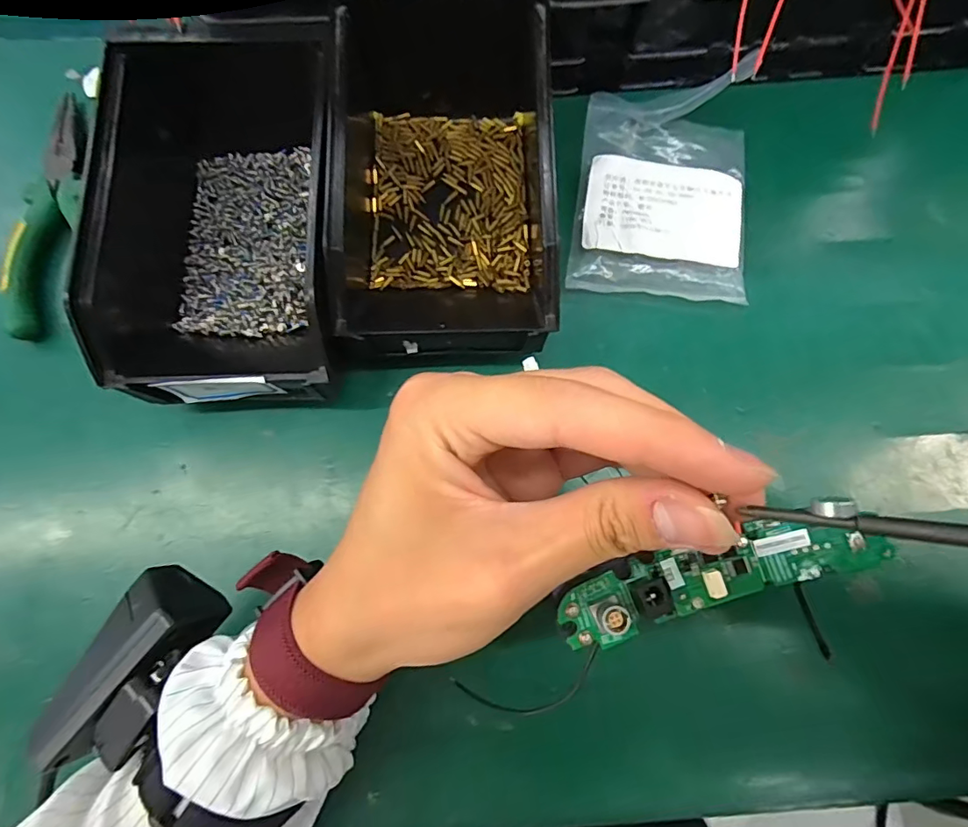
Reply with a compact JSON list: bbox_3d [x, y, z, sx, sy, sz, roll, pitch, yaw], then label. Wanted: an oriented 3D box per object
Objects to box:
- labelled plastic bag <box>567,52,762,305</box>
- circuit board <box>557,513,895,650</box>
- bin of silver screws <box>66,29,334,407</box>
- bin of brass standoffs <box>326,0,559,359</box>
[{"bbox_3d":[0.104,-0.133,0.294,0.096,0.017,0.133,5,79,0],"label":"labelled plastic bag"},{"bbox_3d":[0.081,0.056,0.177,0.110,0.011,0.023,-17,79,3],"label":"circuit board"},{"bbox_3d":[-0.129,-0.095,0.256,0.120,0.074,0.174,-1,79,-1],"label":"bin of silver screws"},{"bbox_3d":[-0.022,-0.135,0.273,0.104,0.069,0.212,-1,79,-1],"label":"bin of brass standoffs"}]

